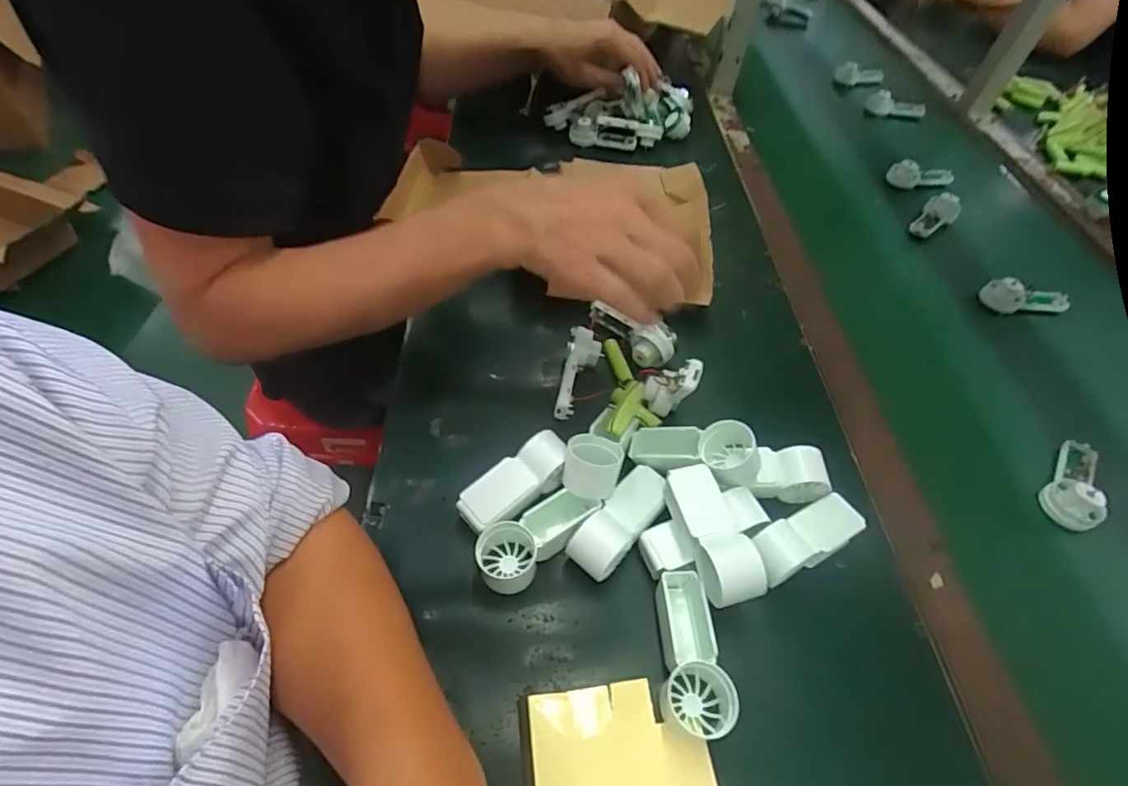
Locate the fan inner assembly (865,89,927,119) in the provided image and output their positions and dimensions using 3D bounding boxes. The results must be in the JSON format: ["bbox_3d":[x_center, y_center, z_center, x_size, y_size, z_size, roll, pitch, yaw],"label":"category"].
[{"bbox_3d":[0.578,-0.503,0.927,0.094,0.029,0.032,18,52,9],"label":"fan inner assembly"}]

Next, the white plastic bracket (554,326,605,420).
[{"bbox_3d":[0.012,-0.015,0.465,0.029,0.034,0.083,13,52,5],"label":"white plastic bracket"}]

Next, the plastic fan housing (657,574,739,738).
[{"bbox_3d":[0.078,0.162,0.337,0.038,0.030,0.092,-2,52,-7],"label":"plastic fan housing"}]

